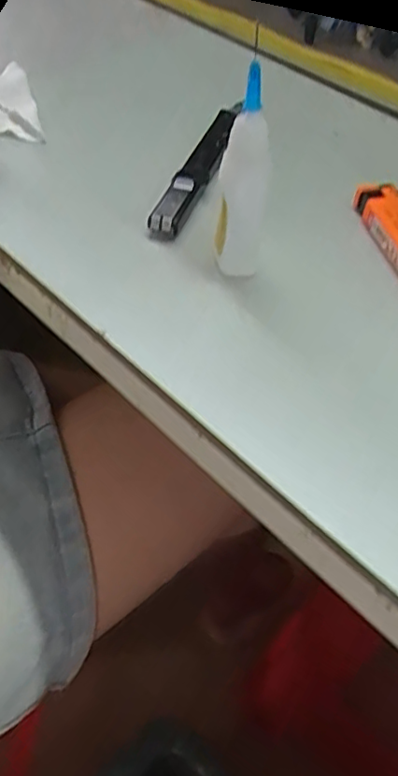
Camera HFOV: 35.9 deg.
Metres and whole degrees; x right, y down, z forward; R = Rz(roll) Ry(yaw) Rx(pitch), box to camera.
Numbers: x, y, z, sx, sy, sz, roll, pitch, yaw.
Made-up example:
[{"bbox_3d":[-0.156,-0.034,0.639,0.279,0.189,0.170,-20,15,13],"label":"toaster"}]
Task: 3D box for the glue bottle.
[{"bbox_3d":[0.018,-0.084,0.246,0.018,0.082,0.019,5,51,2],"label":"glue bottle"}]

